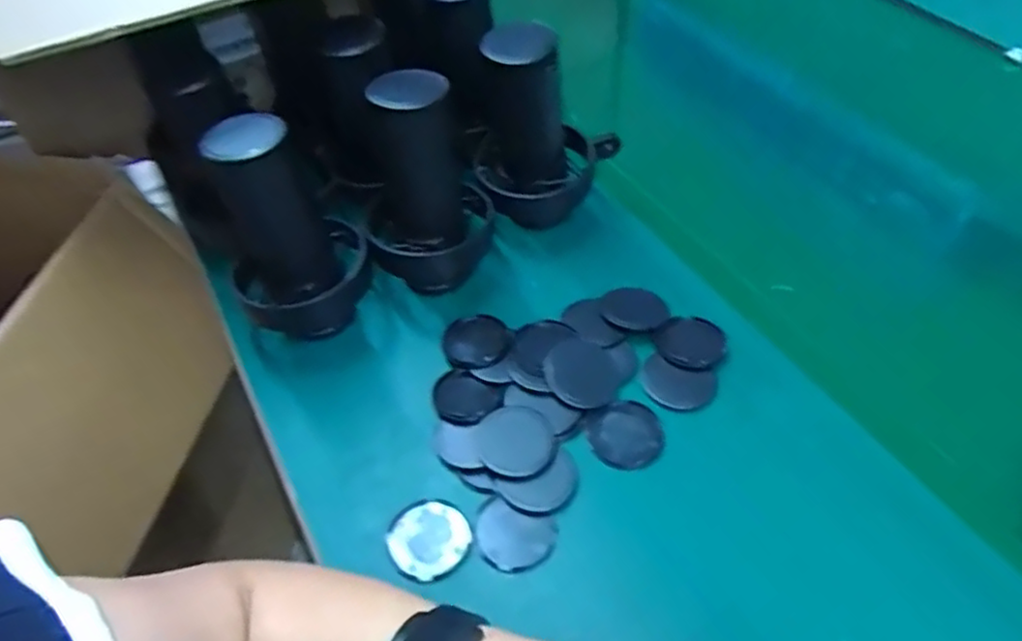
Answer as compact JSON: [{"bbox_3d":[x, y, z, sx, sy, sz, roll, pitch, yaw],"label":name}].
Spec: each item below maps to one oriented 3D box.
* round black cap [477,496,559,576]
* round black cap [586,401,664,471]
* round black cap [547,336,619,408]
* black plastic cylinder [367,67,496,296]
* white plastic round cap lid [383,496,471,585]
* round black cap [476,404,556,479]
[{"bbox_3d":[0.001,0.132,0.413,0.048,0.006,0.040,17,53,16],"label":"round black cap"},{"bbox_3d":[0.076,0.075,0.452,0.049,0.006,0.048,-2,50,2],"label":"round black cap"},{"bbox_3d":[0.050,0.034,0.475,0.049,0.007,0.056,6,51,8],"label":"round black cap"},{"bbox_3d":[-0.064,-0.096,0.494,0.095,0.154,0.090,-4,50,0],"label":"black plastic cylinder"},{"bbox_3d":[-0.050,0.133,0.414,0.048,0.006,0.047,-2,50,2],"label":"white plastic round cap lid"},{"bbox_3d":[0.003,0.077,0.441,0.049,0.005,0.049,-2,50,2],"label":"round black cap"}]

